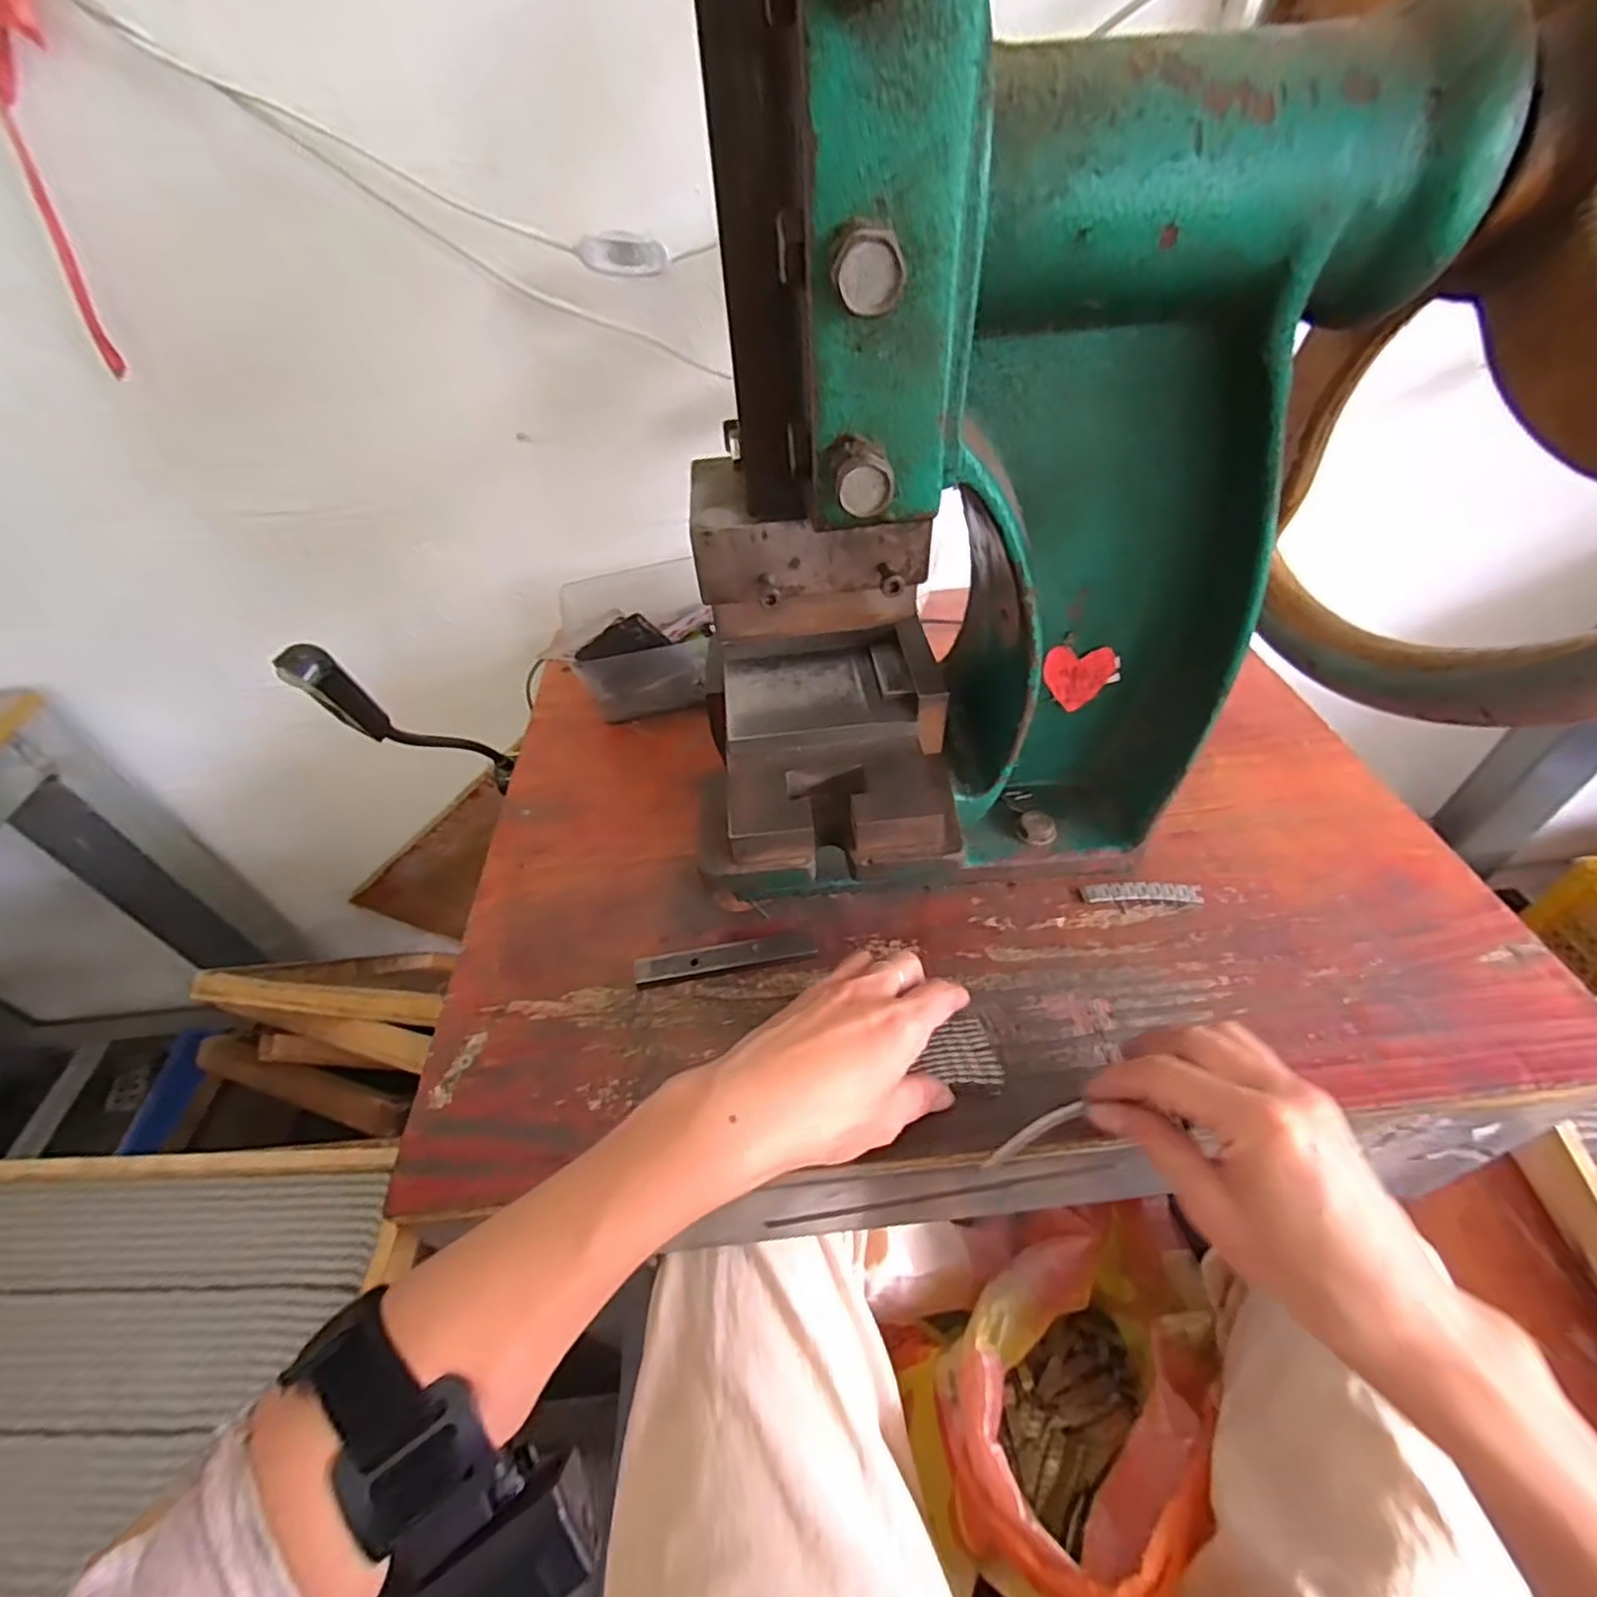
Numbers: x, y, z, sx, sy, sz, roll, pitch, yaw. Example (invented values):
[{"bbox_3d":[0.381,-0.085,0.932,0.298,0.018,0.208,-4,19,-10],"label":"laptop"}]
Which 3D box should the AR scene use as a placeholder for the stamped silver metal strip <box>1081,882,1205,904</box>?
[{"bbox_3d":[0.203,0.055,0.410,0.067,0.004,0.014,-2,44,5],"label":"stamped silver metal strip"}]

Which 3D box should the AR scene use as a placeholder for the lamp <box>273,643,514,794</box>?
[{"bbox_3d":[-0.227,-0.034,0.427,0.024,0.272,0.035,-14,86,-8],"label":"lamp"}]

